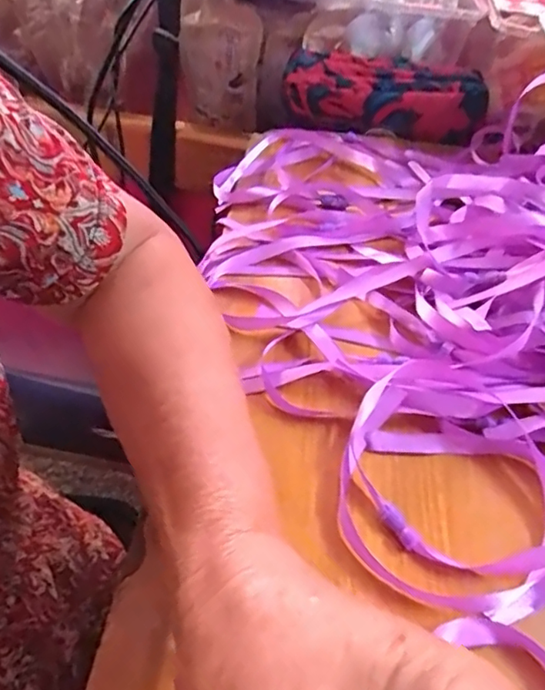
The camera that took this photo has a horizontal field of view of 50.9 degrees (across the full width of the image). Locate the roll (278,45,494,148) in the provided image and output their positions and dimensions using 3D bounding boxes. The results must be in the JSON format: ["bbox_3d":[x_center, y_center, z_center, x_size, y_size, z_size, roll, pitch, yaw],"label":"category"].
[{"bbox_3d":[0.098,-0.219,0.508,0.174,0.049,0.055,9,46,2],"label":"roll"}]

